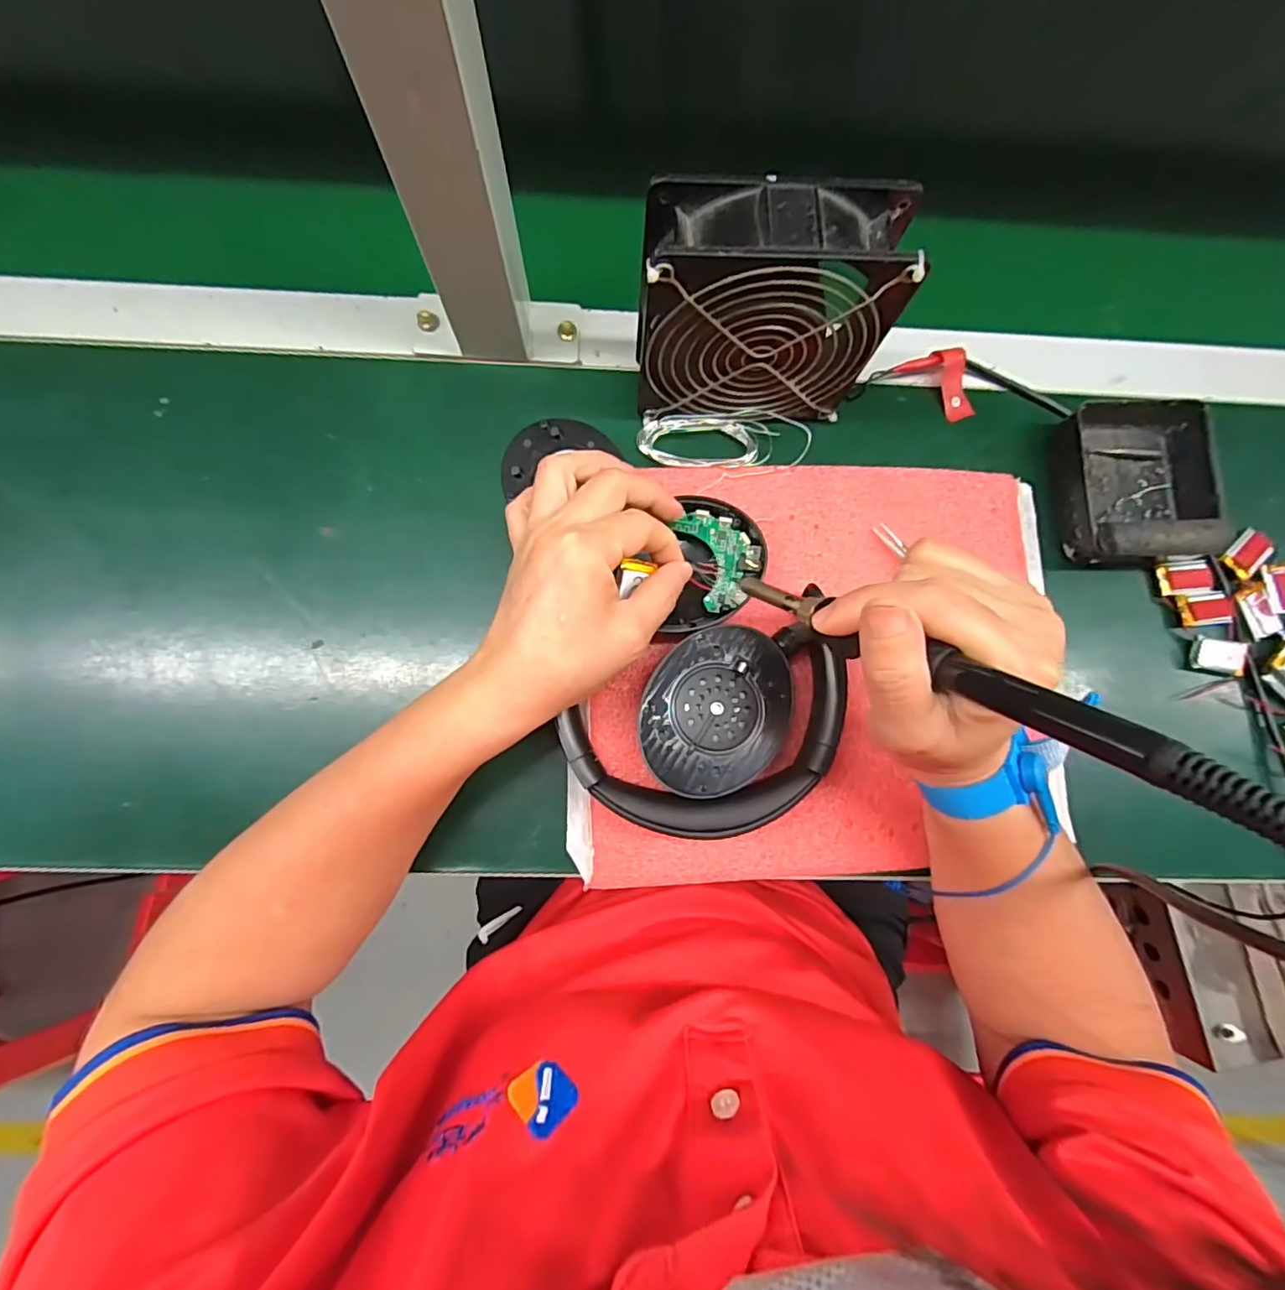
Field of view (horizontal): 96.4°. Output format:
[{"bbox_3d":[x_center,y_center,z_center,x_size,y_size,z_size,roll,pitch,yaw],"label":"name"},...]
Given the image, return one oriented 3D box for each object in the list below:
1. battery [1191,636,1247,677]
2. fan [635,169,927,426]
[{"bbox_3d":[0.344,0.006,0.343,0.030,0.005,0.020,7,80,-2],"label":"battery"},{"bbox_3d":[0.059,-0.167,0.297,0.122,0.116,0.049,-2,80,-2],"label":"fan"}]

